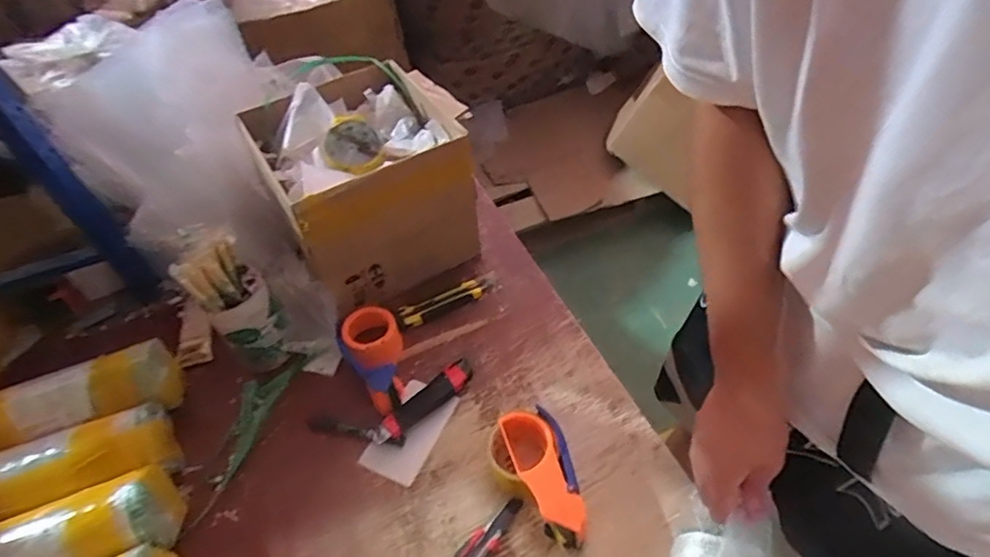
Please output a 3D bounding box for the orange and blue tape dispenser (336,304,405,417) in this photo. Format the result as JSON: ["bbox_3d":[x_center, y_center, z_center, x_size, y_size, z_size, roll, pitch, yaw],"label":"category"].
[{"bbox_3d":[-0.159,0.108,0.766,0.083,0.060,0.164,-21,49,-11],"label":"orange and blue tape dispenser"}]

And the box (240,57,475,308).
[{"bbox_3d":[-0.190,-0.133,0.860,0.245,0.248,0.268,-28,51,-17],"label":"box"}]

